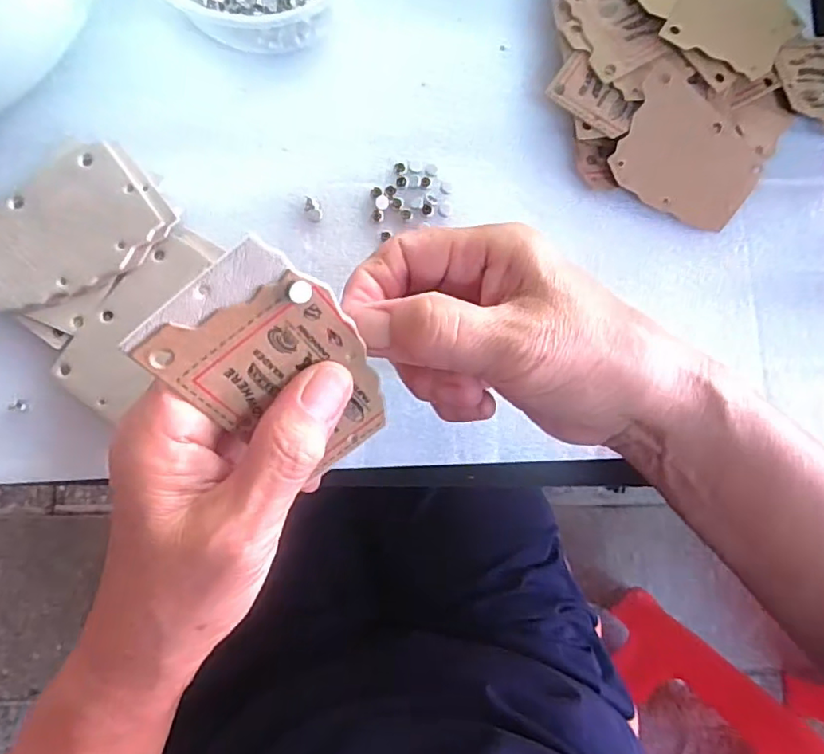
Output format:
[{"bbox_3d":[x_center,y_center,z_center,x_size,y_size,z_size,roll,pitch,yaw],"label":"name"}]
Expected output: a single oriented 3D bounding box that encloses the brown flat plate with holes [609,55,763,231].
[{"bbox_3d":[0.141,-0.115,0.289,0.074,0.006,0.063,29,96,-10],"label":"brown flat plate with holes"}]

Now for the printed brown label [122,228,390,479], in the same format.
[{"bbox_3d":[-0.041,-0.001,0.187,0.052,0.004,0.081,-39,128,3],"label":"printed brown label"}]

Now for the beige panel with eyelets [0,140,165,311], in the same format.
[{"bbox_3d":[-0.162,-0.065,0.260,0.082,0.004,0.059,-44,87,-6],"label":"beige panel with eyelets"}]

